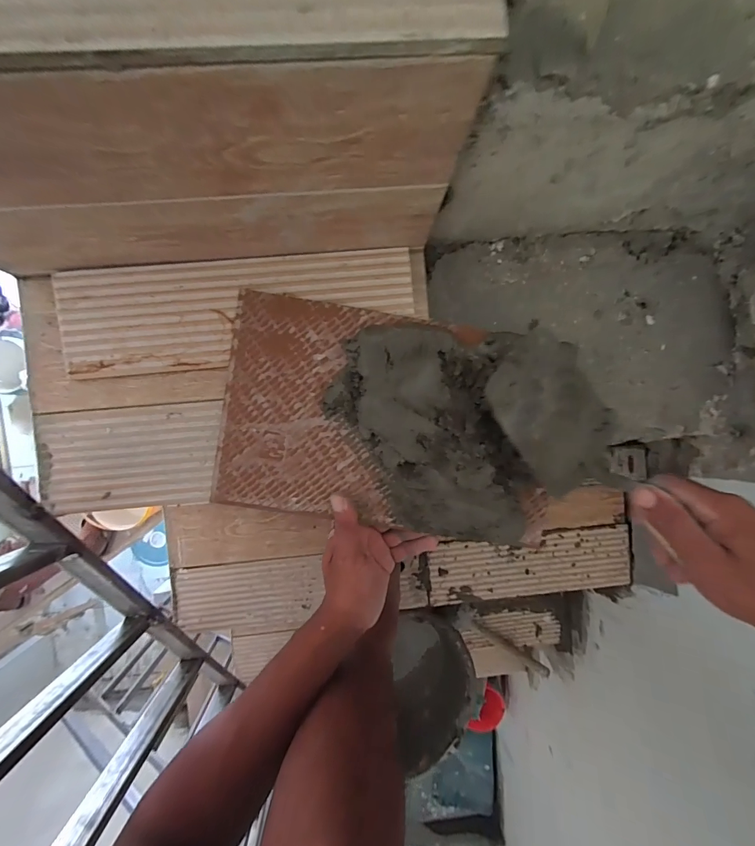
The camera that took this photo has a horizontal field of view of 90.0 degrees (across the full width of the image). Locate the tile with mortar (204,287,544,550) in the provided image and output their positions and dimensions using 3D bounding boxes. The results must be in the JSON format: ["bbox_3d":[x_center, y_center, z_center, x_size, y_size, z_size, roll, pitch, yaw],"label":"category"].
[{"bbox_3d":[0.013,-0.001,0.369,0.312,0.028,0.203,8,93,1],"label":"tile with mortar"}]

